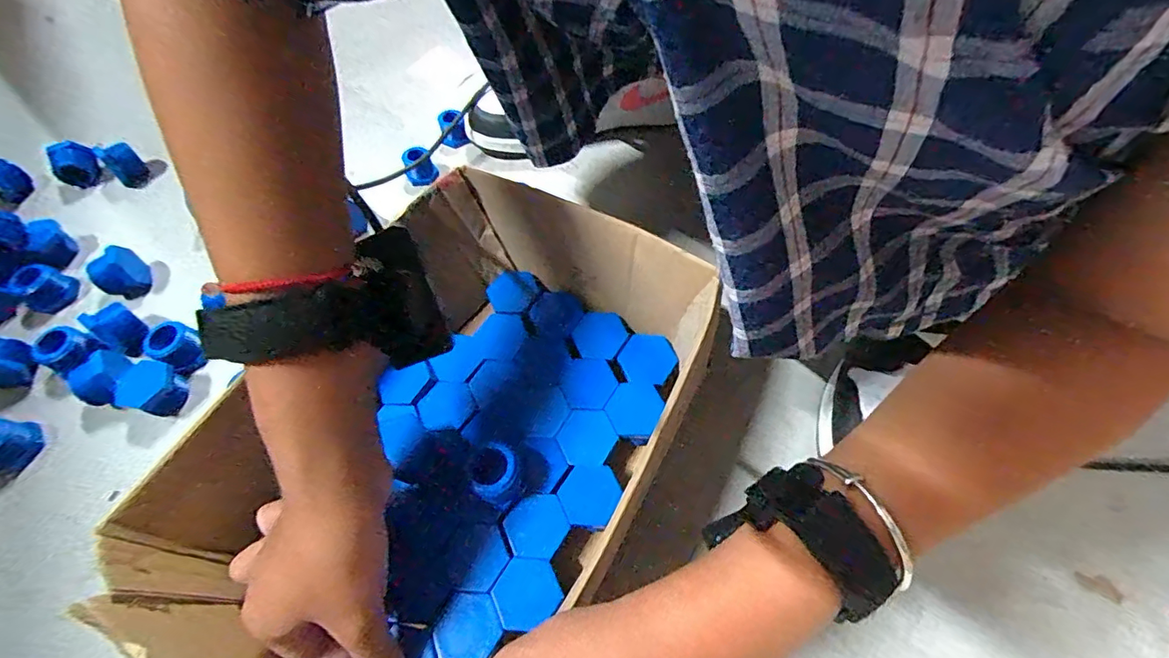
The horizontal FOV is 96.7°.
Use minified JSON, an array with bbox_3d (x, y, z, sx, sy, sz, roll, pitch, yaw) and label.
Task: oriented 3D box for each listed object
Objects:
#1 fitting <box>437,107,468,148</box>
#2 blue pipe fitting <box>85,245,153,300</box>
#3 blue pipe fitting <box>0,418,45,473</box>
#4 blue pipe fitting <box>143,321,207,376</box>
[{"bbox_3d":[-0.131,-0.200,0.515,0.027,0.023,0.035,-20,61,-8],"label":"fitting"},{"bbox_3d":[-0.387,-0.048,0.435,0.028,0.033,0.037,20,63,14],"label":"blue pipe fitting"},{"bbox_3d":[-0.413,0.081,0.367,0.030,0.031,0.034,6,62,6],"label":"blue pipe fitting"},{"bbox_3d":[-0.313,0.013,0.399,0.032,0.030,0.030,23,64,16],"label":"blue pipe fitting"}]

